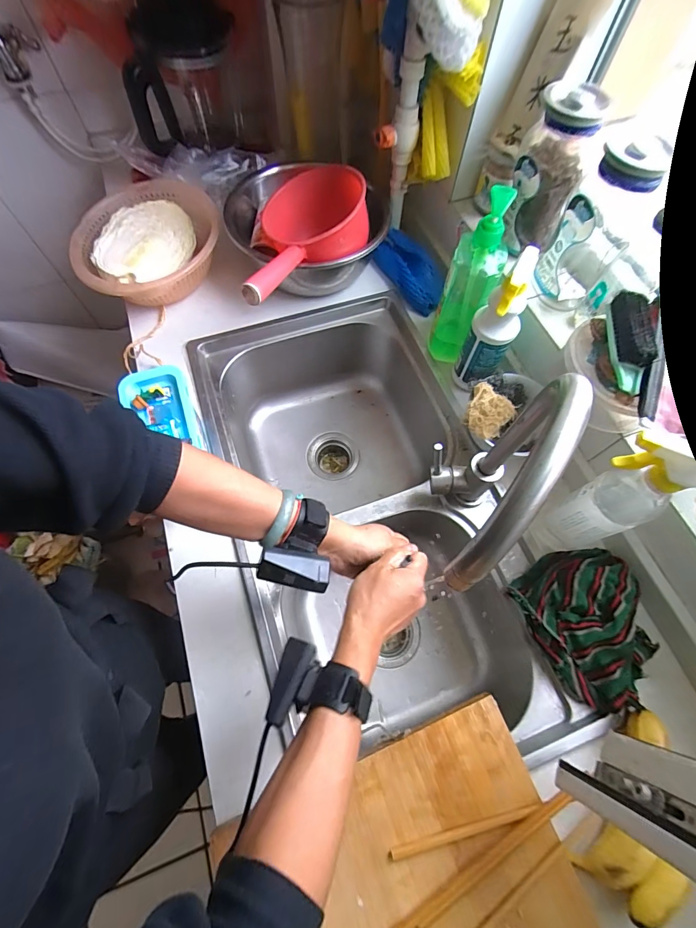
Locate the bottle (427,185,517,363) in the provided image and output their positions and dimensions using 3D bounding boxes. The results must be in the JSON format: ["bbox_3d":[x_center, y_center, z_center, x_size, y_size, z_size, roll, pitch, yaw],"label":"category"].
[{"bbox_3d":[0.181,-0.265,0.571,0.070,0.254,0.072,20,67,8],"label":"bottle"}]

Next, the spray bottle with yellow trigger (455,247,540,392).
[{"bbox_3d":[0.204,-0.185,0.553,0.064,0.226,0.068,25,68,10],"label":"spray bottle with yellow trigger"}]

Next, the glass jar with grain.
[{"bbox_3d":[0.278,-0.408,0.539,0.085,0.172,0.088,0,65,-1],"label":"glass jar with grain"}]

